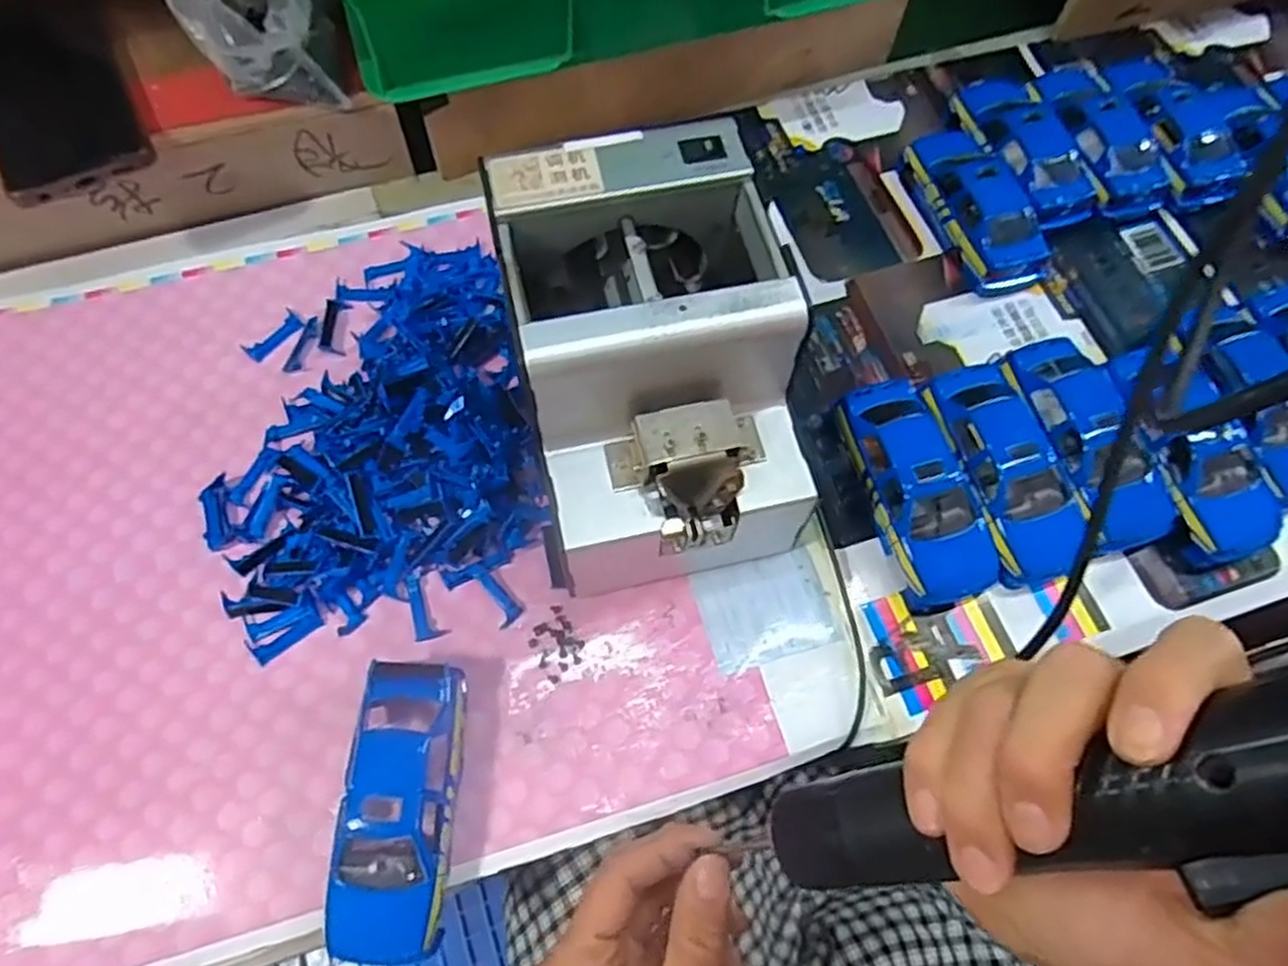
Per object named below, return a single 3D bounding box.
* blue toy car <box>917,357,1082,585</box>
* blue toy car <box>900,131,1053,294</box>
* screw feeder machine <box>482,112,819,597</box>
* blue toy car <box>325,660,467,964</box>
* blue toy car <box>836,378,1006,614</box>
[{"bbox_3d":[0.200,-0.009,0.439,0.051,0.041,0.126,-17,69,-8],"label":"blue toy car"},{"bbox_3d":[0.217,-0.186,0.519,0.054,0.038,0.132,-16,69,-8],"label":"blue toy car"},{"bbox_3d":[0.004,-0.055,0.399,0.123,0.144,0.173,-10,68,-6],"label":"screw feeder machine"},{"bbox_3d":[-0.114,0.150,0.369,0.049,0.035,0.124,2,67,-1],"label":"blue toy car"},{"bbox_3d":[0.150,0.003,0.435,0.053,0.036,0.125,-16,69,-8],"label":"blue toy car"}]

